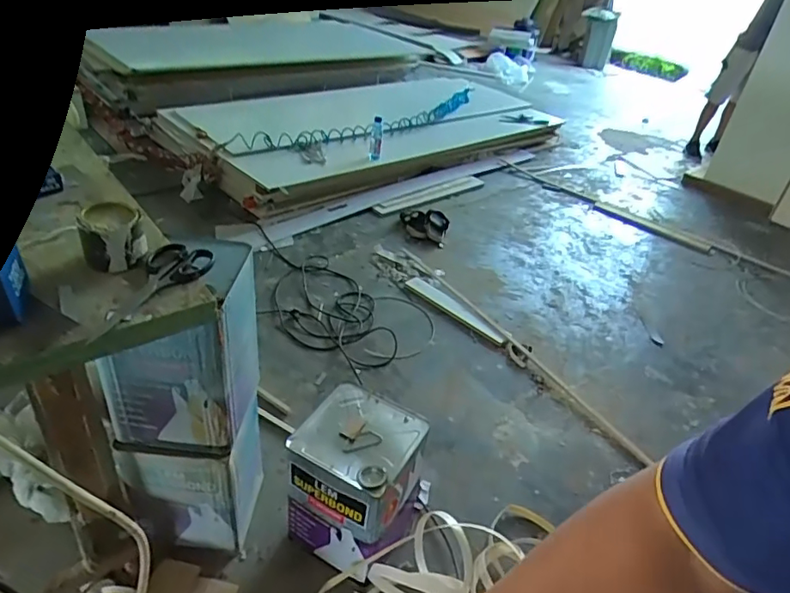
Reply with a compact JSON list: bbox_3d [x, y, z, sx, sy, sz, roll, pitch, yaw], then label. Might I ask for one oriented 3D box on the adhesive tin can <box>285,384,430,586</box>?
[{"bbox_3d":[-0.089,0.430,1.249,0.245,0.340,0.247,25,40,23],"label":"adhesive tin can"}]

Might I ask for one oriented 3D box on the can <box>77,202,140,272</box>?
[{"bbox_3d":[-0.355,-0.074,0.677,0.068,0.065,0.068,-14,40,-28],"label":"can"}]

